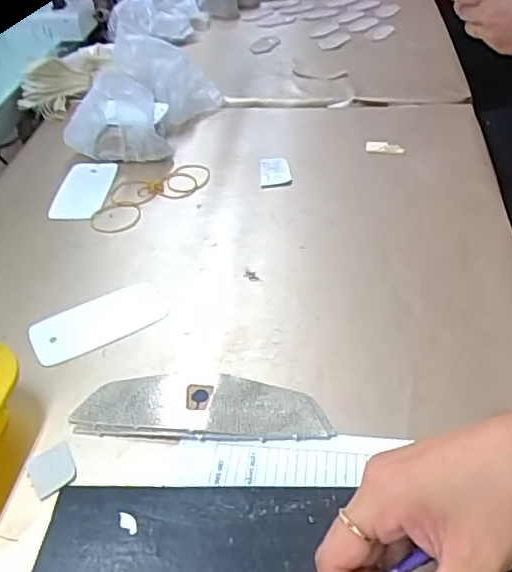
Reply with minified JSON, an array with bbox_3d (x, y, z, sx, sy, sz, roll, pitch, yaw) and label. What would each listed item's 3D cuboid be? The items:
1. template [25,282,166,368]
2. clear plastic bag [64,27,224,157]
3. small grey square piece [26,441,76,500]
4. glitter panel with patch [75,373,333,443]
[{"bbox_3d":[-0.124,0.027,0.473,0.106,0.006,0.051,-23,49,-21],"label":"template"},{"bbox_3d":[-0.129,-0.226,0.694,0.141,0.091,0.180,2,42,6],"label":"clear plastic bag"},{"bbox_3d":[-0.128,0.114,0.371,0.027,0.004,0.034,-23,45,-20],"label":"small grey square piece"},{"bbox_3d":[-0.036,0.081,0.400,0.166,0.007,0.052,0,41,4],"label":"glitter panel with patch"}]

